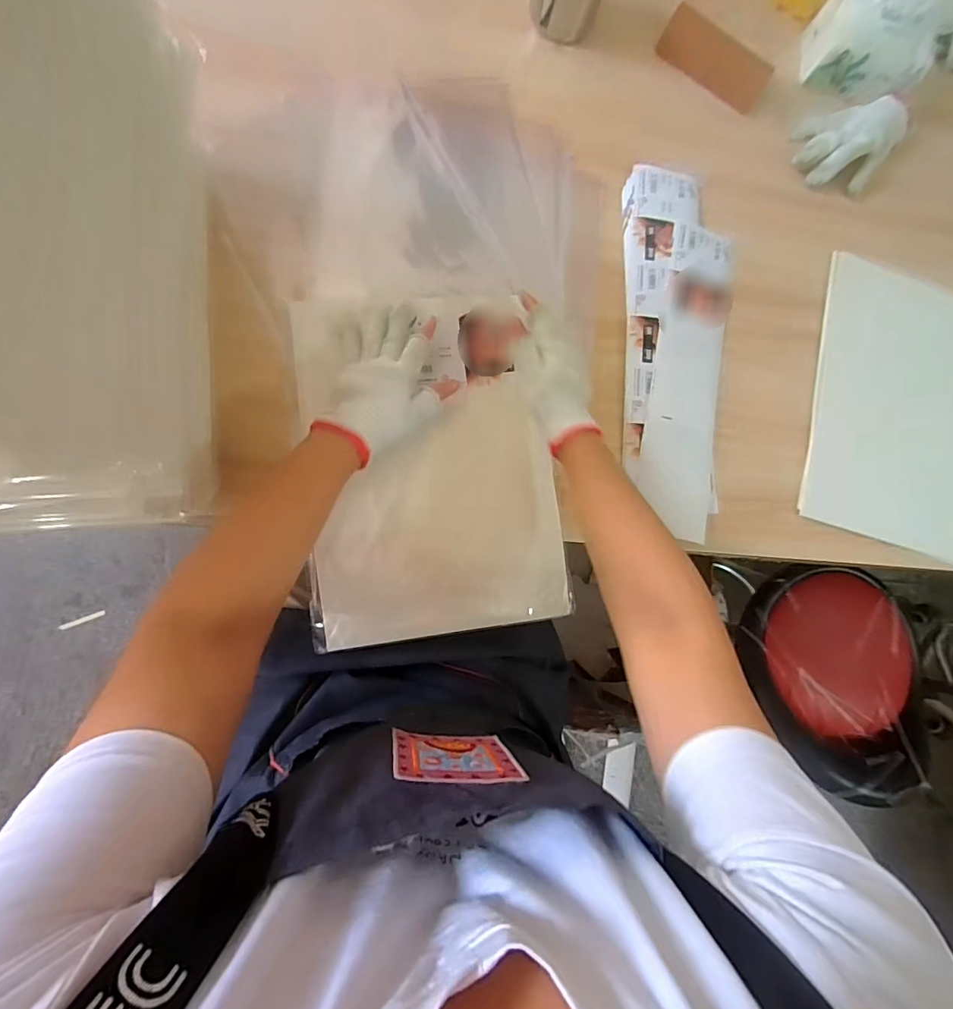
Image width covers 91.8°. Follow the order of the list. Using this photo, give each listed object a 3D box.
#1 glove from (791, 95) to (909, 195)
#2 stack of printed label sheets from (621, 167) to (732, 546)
[{"bbox_3d":[0.509,-0.502,0.631,0.166,0.039,0.124,-44,90,-10],"label":"glove"},{"bbox_3d":[0.247,-0.204,0.557,0.132,0.036,0.446,3,83,-7],"label":"stack of printed label sheets"}]

